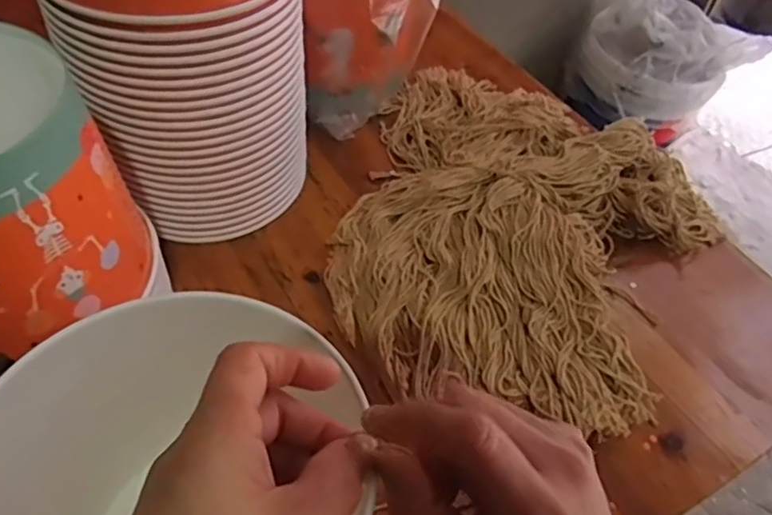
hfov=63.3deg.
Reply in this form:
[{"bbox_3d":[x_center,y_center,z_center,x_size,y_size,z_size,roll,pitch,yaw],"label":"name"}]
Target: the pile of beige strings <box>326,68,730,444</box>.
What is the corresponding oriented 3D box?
[{"bbox_3d":[0.119,-0.036,0.505,0.295,0.052,0.362,16,50,7],"label":"pile of beige strings"}]

